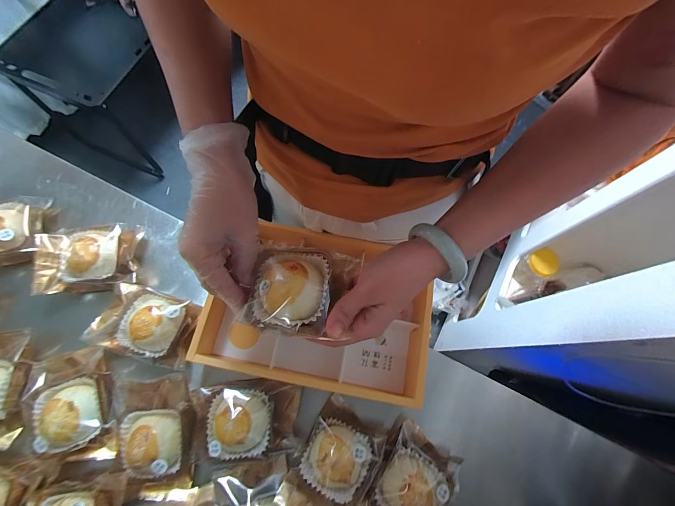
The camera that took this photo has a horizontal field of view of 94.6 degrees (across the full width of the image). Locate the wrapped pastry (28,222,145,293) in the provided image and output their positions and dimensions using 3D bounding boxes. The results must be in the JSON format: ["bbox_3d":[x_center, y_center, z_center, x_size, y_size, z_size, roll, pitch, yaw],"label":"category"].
[{"bbox_3d":[-0.311,0.005,0.389,0.116,0.042,0.079,-10,72,-4],"label":"wrapped pastry"}]

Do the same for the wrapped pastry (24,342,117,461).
[{"bbox_3d":[-0.292,0.163,0.336,0.080,0.027,0.120,-26,74,-9],"label":"wrapped pastry"}]

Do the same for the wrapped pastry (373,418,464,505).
[{"bbox_3d":[0.083,0.239,0.325,0.076,0.026,0.086,38,75,11],"label":"wrapped pastry"}]

